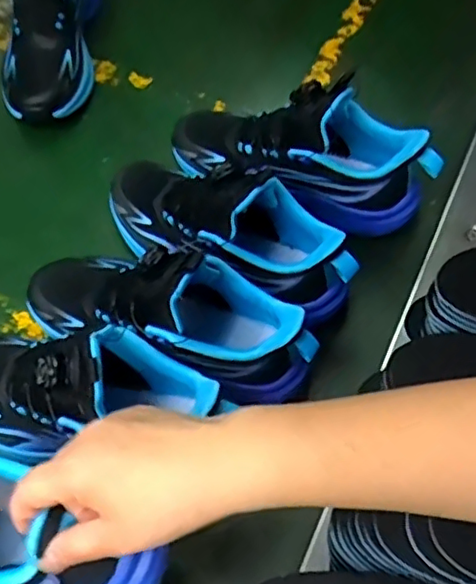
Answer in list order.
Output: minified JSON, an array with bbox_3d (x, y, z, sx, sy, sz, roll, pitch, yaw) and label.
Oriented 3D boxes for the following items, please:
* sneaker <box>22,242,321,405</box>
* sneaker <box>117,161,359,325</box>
[{"bbox_3d":[-0.064,0.013,0.498,0.252,0.130,0.097,20,66,11],"label":"sneaker"},{"bbox_3d":[-0.017,-0.055,0.545,0.242,0.125,0.093,31,68,15],"label":"sneaker"}]

